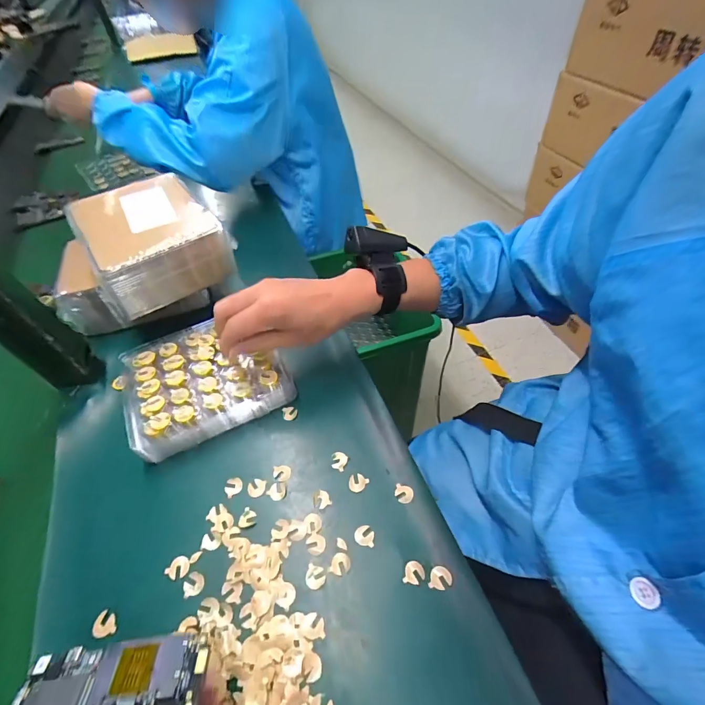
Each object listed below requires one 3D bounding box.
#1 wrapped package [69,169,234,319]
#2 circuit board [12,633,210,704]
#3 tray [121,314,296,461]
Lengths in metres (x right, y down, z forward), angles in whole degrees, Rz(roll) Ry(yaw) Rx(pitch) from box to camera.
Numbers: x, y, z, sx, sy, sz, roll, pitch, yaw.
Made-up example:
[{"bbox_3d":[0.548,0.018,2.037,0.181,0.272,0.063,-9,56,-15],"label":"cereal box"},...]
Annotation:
[{"bbox_3d":[-0.245,-0.140,0.462,0.148,0.093,0.169,-31,56,-16],"label":"wrapped package"},{"bbox_3d":[-0.152,0.214,0.225,0.121,0.006,0.063,-10,38,3],"label":"circuit board"},{"bbox_3d":[-0.175,0.028,0.443,0.172,0.034,0.147,-24,54,-15],"label":"tray"}]

